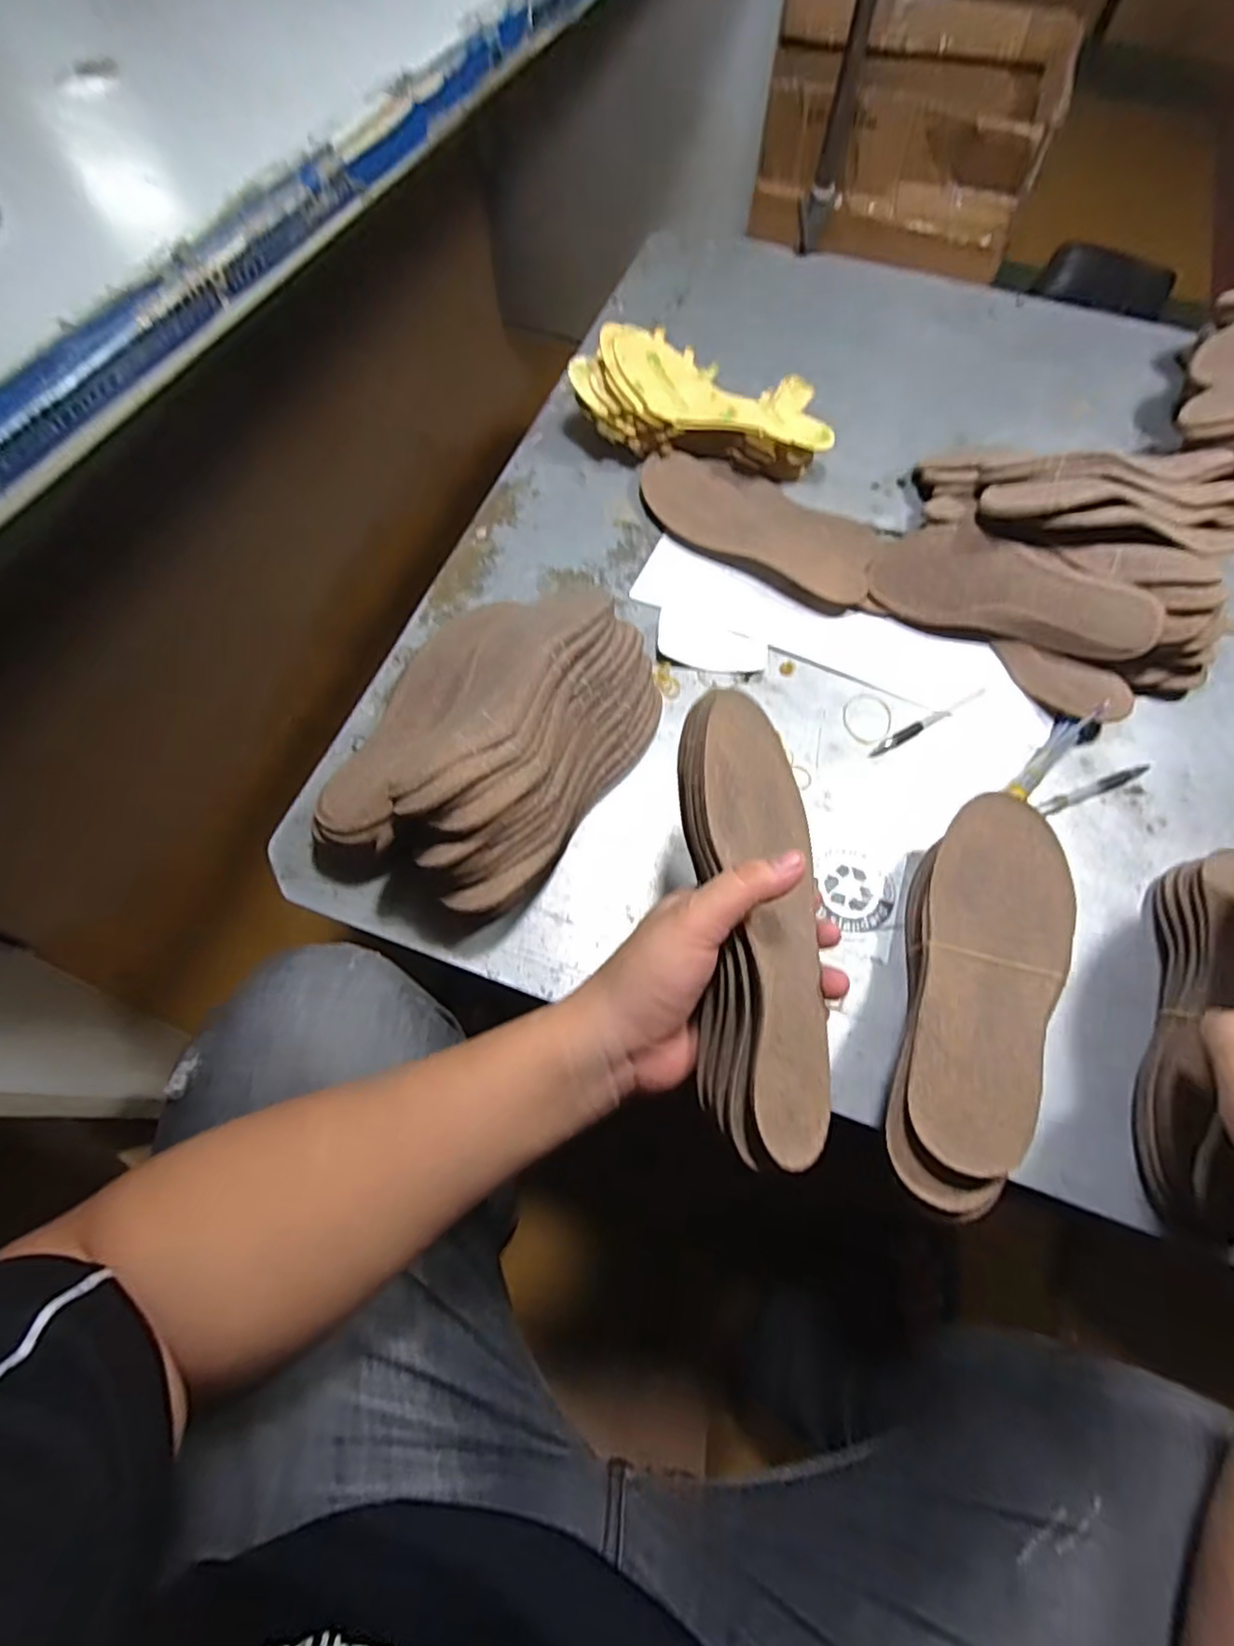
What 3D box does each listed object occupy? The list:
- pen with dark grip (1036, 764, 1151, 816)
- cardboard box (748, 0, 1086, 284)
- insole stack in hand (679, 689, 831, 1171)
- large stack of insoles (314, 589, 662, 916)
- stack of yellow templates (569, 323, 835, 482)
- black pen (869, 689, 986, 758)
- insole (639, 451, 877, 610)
[{"bbox_3d":[0.400,-0.028,0.554,0.112,0.010,0.011,-20,69,-9],"label":"pen with dark grip"},{"bbox_3d":[0.523,-1.268,1.209,0.475,0.227,0.613,10,67,3],"label":"cardboard box"},{"bbox_3d":[0.080,0.052,0.380,0.088,0.032,0.256,13,65,-38],"label":"insole stack in hand"},{"bbox_3d":[-0.092,-0.069,0.498,0.198,0.131,0.263,22,68,8],"label":"large stack of insoles"},{"bbox_3d":[0.088,-0.421,0.677,0.262,0.085,0.107,16,68,5],"label":"stack of yellow templates"},{"bbox_3d":[0.272,-0.088,0.574,0.126,0.004,0.010,-27,70,-12],"label":"black pen"},{"bbox_3d":[0.135,-0.293,0.640,0.242,0.024,0.097,32,70,12],"label":"insole"}]

